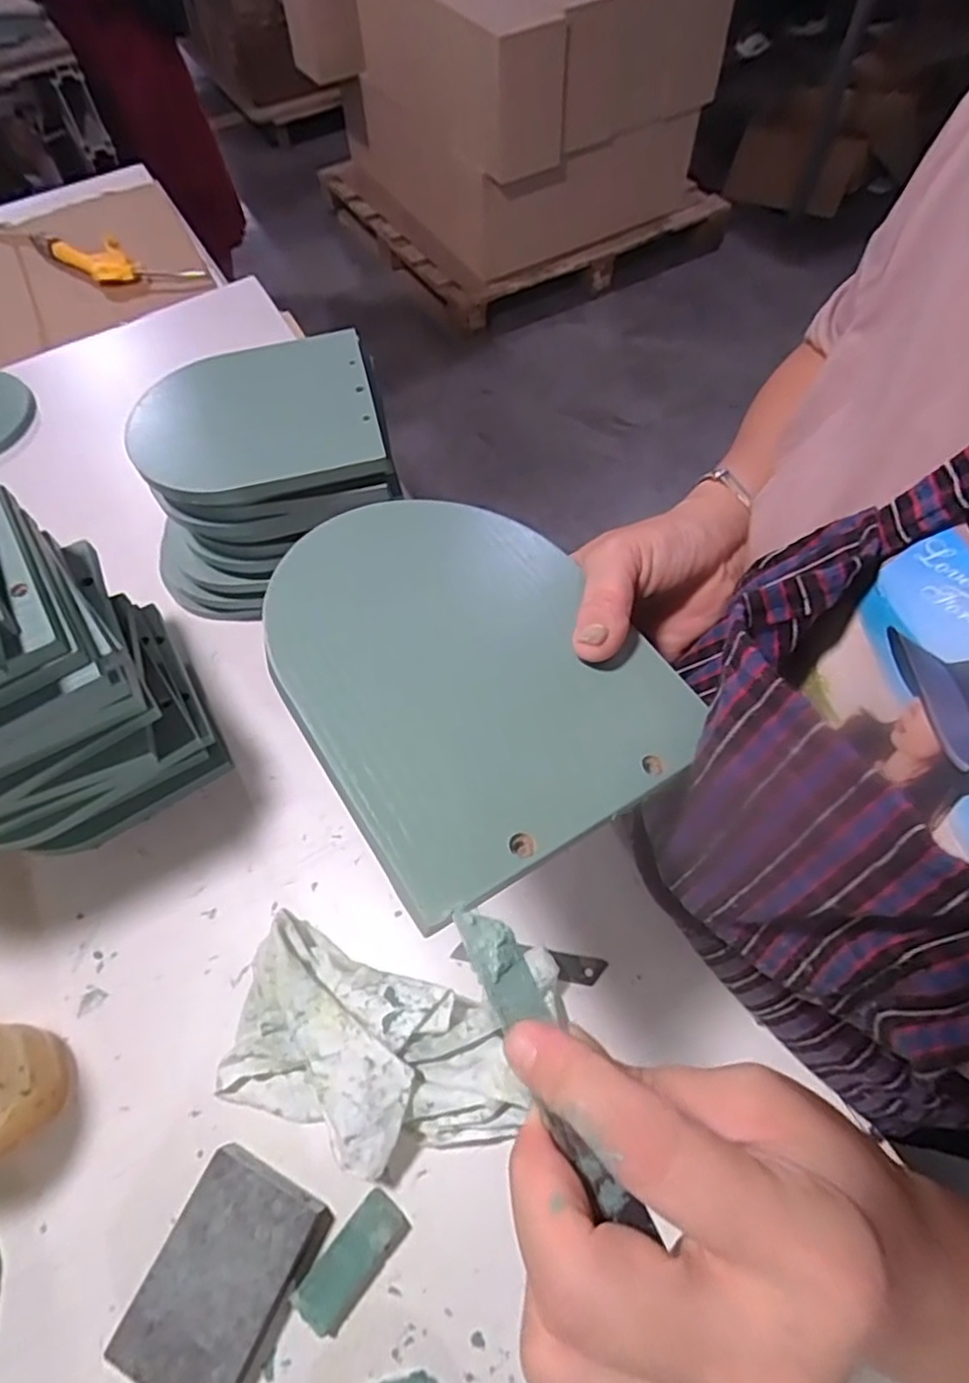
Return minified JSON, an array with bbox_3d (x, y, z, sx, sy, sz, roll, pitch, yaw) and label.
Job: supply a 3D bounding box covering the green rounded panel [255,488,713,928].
[{"bbox_3d":[-0.008,-0.012,0.272,0.145,0.020,0.167,-24,63,-28],"label":"green rounded panel"}]

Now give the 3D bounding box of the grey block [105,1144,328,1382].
[{"bbox_3d":[-0.139,0.314,0.358,0.070,0.028,0.098,23,64,15],"label":"grey block"}]

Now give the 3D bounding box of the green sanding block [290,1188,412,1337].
[{"bbox_3d":[-0.072,0.309,0.363,0.030,0.014,0.062,36,68,20],"label":"green sanding block"}]

